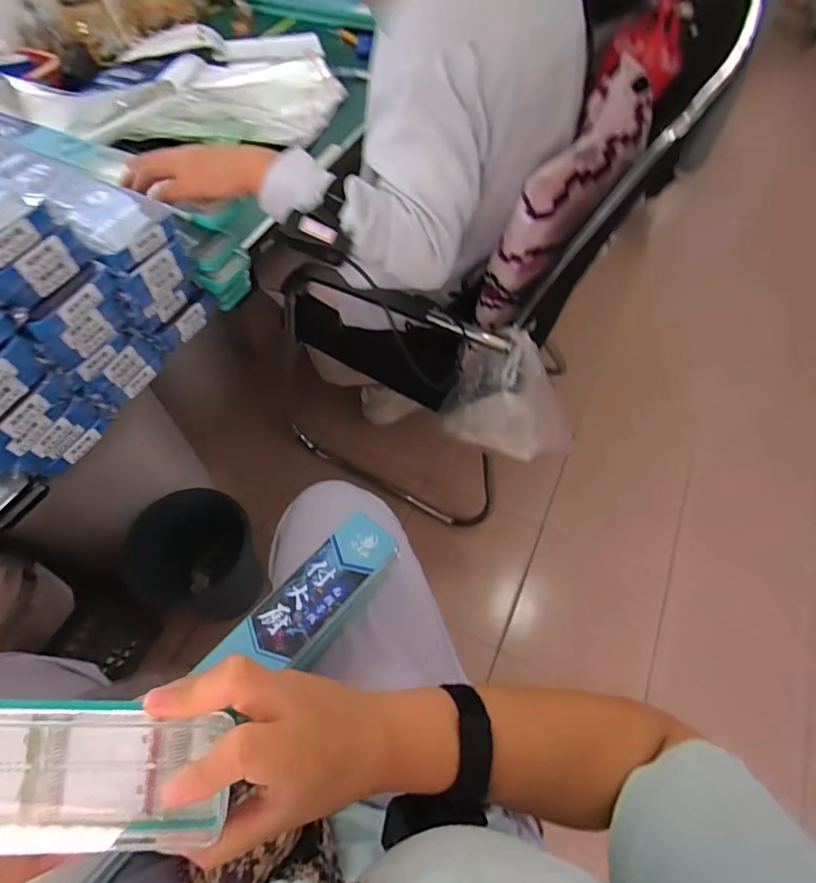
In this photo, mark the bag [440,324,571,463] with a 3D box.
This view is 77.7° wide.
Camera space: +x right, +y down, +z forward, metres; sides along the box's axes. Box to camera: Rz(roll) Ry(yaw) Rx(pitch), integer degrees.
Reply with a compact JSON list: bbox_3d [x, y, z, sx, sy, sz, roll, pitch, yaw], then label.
[{"bbox_3d":[0.144,-0.061,0.752,0.184,0.229,0.077,17,59,10],"label":"bag"}]

